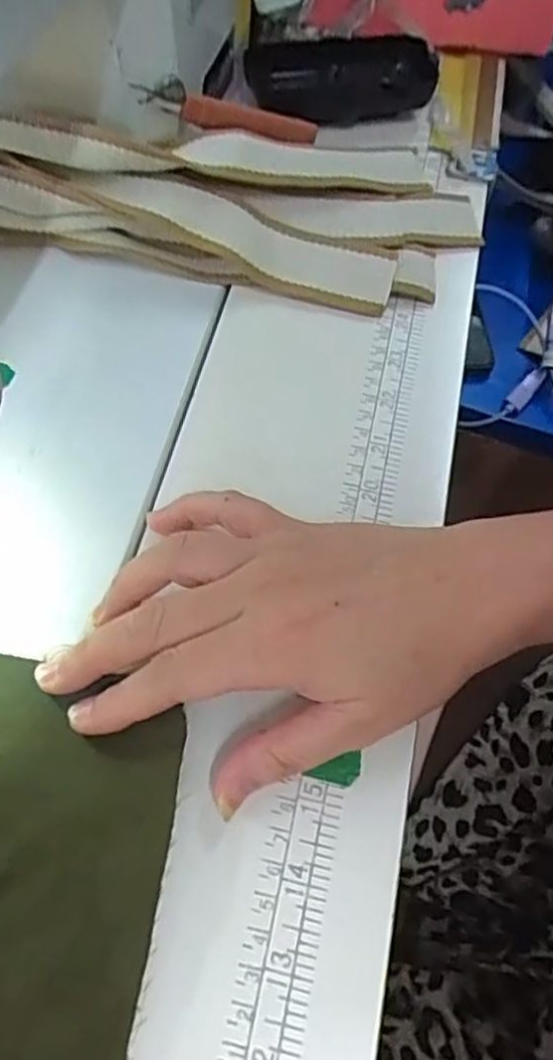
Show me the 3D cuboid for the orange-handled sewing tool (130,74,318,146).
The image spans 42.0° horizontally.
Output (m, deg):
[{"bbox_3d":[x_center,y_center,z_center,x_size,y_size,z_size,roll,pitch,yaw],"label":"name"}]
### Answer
[{"bbox_3d":[-0.021,-0.207,0.362,0.112,0.017,0.014,-12,57,-39],"label":"orange-handled sewing tool"}]

